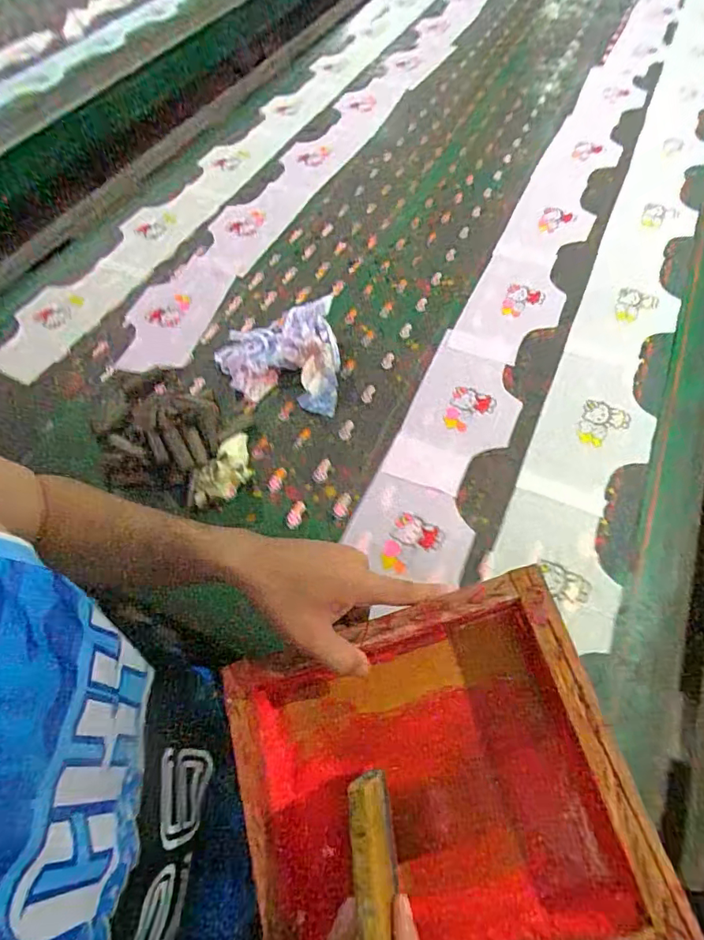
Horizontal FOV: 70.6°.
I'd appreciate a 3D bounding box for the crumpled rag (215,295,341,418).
[{"bbox_3d":[-0.124,-0.182,0.820,0.203,0.061,0.205,0,57,1],"label":"crumpled rag"}]

